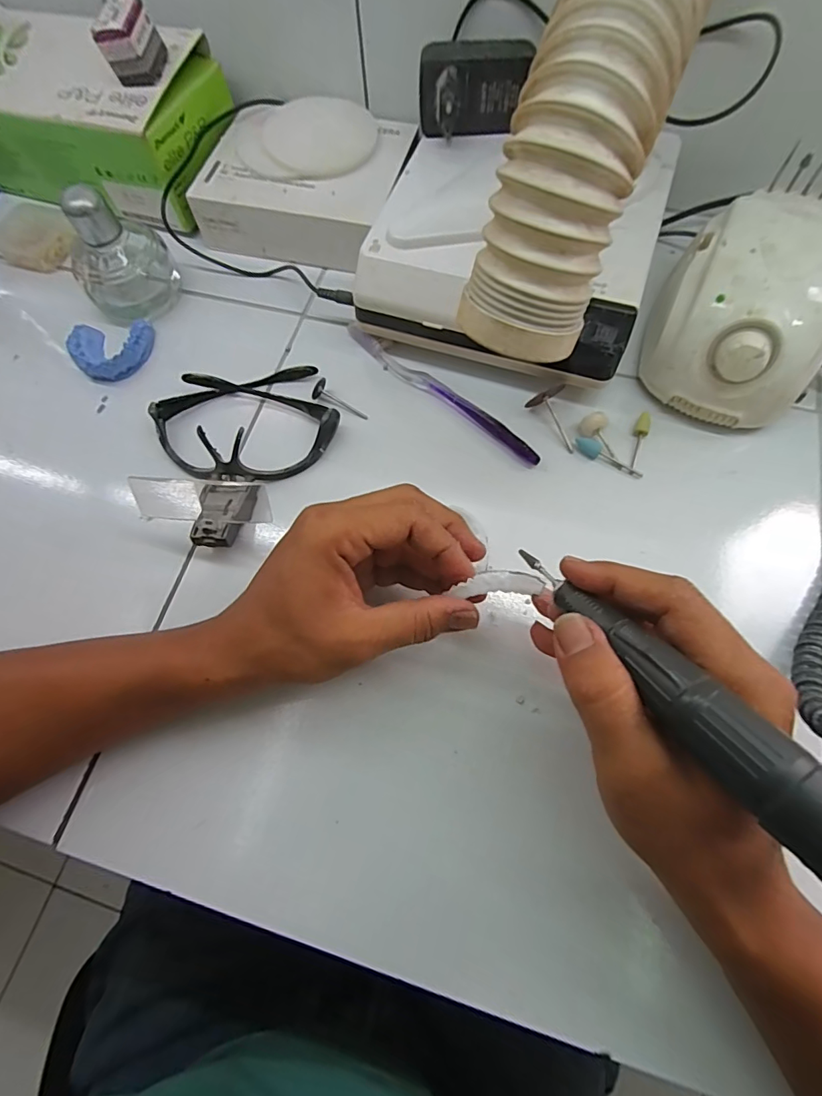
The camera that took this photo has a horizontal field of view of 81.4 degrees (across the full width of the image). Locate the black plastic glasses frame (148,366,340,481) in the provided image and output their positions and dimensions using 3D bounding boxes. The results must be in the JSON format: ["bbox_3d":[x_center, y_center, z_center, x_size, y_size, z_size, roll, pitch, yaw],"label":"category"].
[{"bbox_3d":[-0.120,-0.095,0.344,0.129,0.034,0.094,-11,69,-2],"label":"black plastic glasses frame"}]

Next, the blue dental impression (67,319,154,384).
[{"bbox_3d":[-0.238,-0.159,0.379,0.058,0.016,0.053,-1,69,2],"label":"blue dental impression"}]

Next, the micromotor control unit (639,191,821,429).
[{"bbox_3d":[0.227,-0.161,0.328,0.106,0.081,0.132,26,73,12],"label":"micromotor control unit"}]

